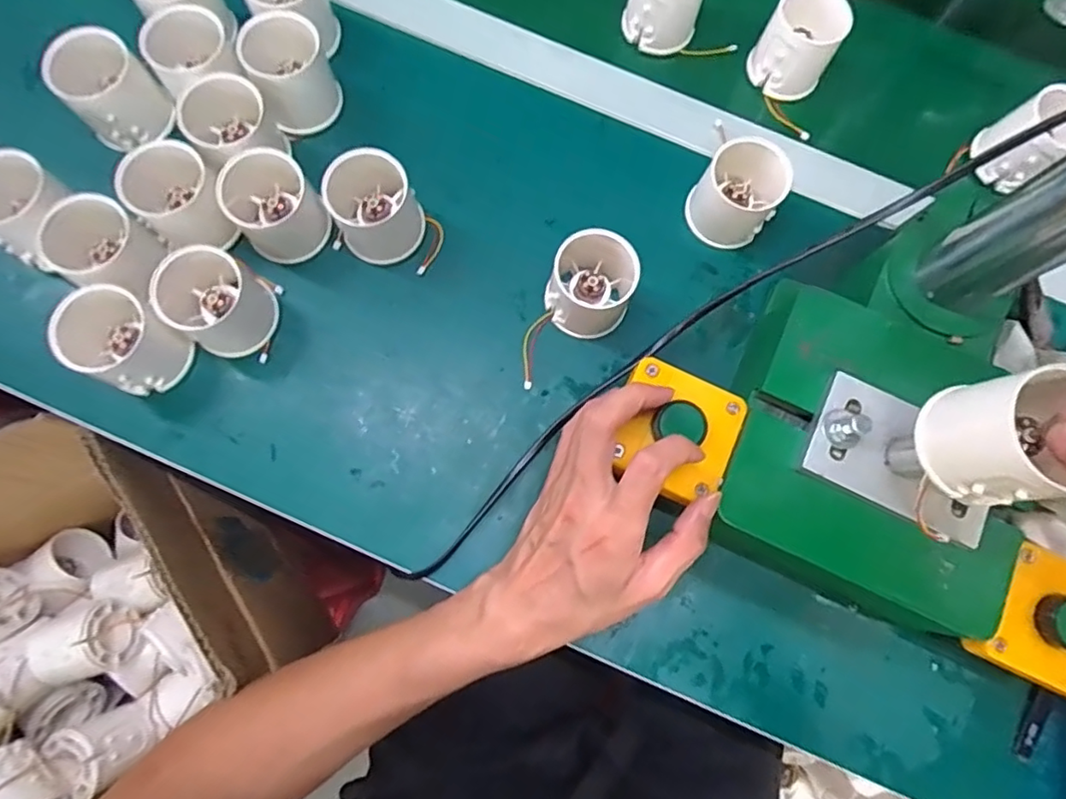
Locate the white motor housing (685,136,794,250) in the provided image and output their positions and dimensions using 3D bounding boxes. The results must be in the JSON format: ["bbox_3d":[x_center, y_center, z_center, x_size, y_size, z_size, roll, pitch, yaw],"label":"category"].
[{"bbox_3d":[0.141,-0.144,0.401,0.055,0.057,0.063,42,80,7],"label":"white motor housing"}]

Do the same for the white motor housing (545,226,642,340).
[{"bbox_3d":[0.038,-0.074,0.380,0.053,0.051,0.060,20,78,3],"label":"white motor housing"}]

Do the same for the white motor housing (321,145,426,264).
[{"bbox_3d":[-0.104,-0.127,0.392,0.054,0.063,0.054,0,78,-1],"label":"white motor housing"}]

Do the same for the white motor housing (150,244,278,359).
[{"bbox_3d":[-0.193,-0.058,0.371,0.047,0.065,0.051,0,78,-1],"label":"white motor housing"}]

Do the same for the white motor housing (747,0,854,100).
[{"bbox_3d":[0.194,-0.260,0.435,0.053,0.051,0.053,27,79,4],"label":"white motor housing"}]

